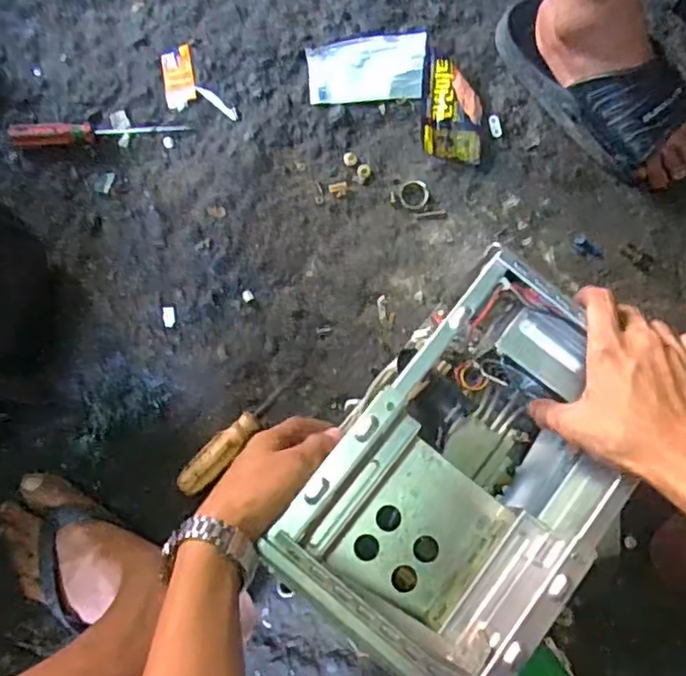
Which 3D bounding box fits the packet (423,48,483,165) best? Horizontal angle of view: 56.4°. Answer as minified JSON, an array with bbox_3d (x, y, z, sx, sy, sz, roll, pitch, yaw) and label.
[{"bbox_3d":[0.119,-0.254,0.696,0.063,0.024,0.131,2,78,1],"label":"packet"}]

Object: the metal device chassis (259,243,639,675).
[{"bbox_3d":[0.099,0.109,0.517,0.178,0.167,0.267,37,81,7],"label":"metal device chassis"}]

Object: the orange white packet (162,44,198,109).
[{"bbox_3d":[-0.183,-0.290,0.712,0.034,0.018,0.065,-7,78,-1],"label":"orange white packet"}]

